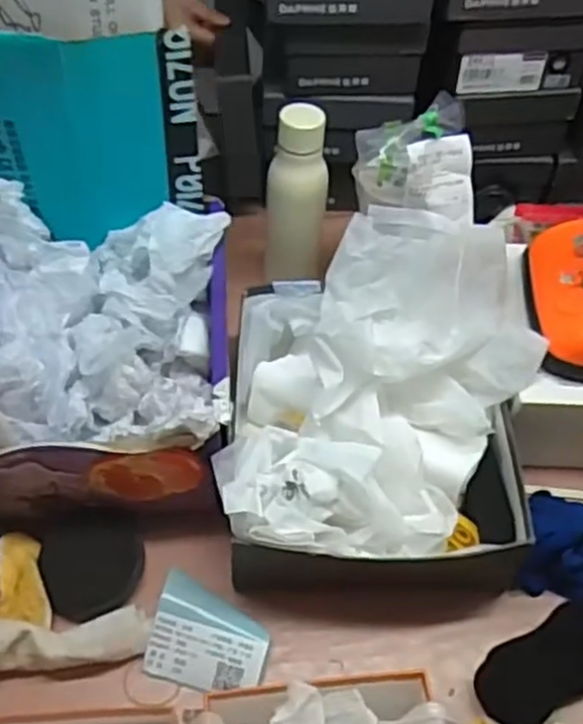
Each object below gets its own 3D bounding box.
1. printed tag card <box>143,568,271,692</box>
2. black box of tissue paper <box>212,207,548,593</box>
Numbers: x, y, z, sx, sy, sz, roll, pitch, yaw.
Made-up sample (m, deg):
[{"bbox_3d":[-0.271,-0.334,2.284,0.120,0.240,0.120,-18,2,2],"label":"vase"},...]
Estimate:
[{"bbox_3d":[-0.070,0.236,0.660,0.101,0.013,0.081,15,73,8],"label":"printed tag card"},{"bbox_3d":[0.083,0.035,0.749,0.273,0.180,0.340,5,50,2],"label":"black box of tissue paper"}]

